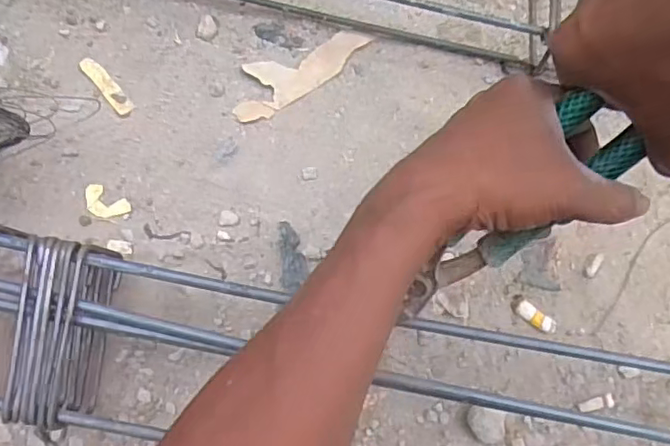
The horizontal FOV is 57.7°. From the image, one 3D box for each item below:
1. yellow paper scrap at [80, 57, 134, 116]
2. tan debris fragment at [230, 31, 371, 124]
[{"bbox_3d":[-0.193,-0.116,0.513,0.014,0.004,0.060,-40,83,-7],"label":"yellow paper scrap"},{"bbox_3d":[-0.031,-0.131,0.518,0.129,0.006,0.043,-29,81,-6],"label":"tan debris fragment"}]

